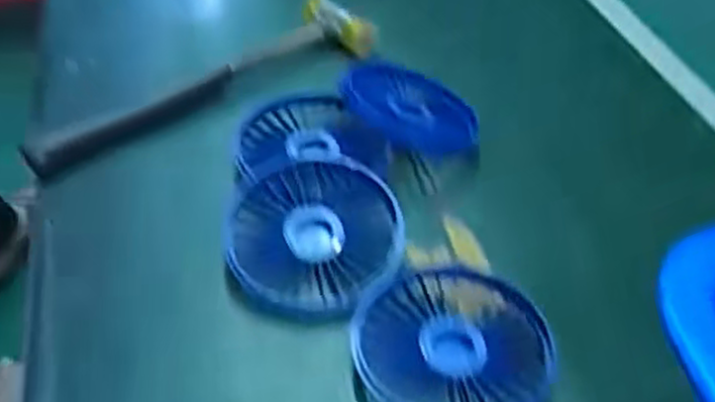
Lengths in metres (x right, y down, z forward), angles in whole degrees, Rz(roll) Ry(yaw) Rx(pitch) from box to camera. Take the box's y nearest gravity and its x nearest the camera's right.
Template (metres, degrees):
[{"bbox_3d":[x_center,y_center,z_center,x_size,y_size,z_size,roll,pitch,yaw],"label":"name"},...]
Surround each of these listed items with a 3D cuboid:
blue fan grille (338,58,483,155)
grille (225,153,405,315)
[{"bbox_3d":[0.032,-0.060,0.467,0.080,0.012,0.081,8,42,-19],"label":"blue fan grille"},{"bbox_3d":[-0.021,0.015,0.381,0.085,0.015,0.088,4,43,1],"label":"grille"}]

